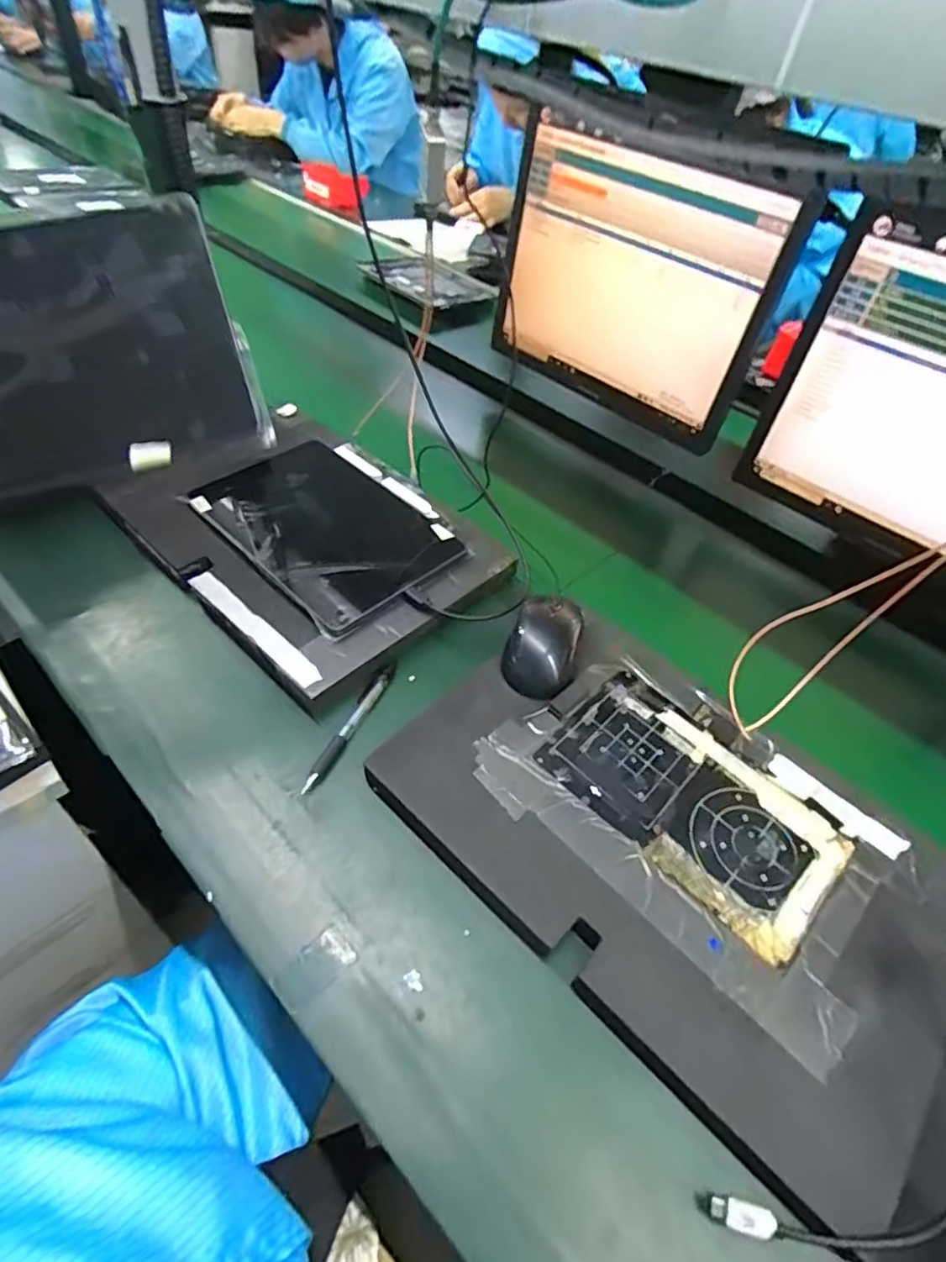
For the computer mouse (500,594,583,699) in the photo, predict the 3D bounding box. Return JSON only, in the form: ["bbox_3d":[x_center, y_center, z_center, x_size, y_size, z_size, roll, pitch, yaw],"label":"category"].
[{"bbox_3d":[0.063,0.010,0.538,0.059,0.029,0.098,17,48,9],"label":"computer mouse"}]

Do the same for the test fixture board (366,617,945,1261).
[{"bbox_3d":[0.148,0.156,0.448,0.388,0.032,0.257,37,54,25],"label":"test fixture board"}]

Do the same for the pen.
[{"bbox_3d":[-0.100,0.076,0.505,0.012,0.012,0.135,20,49,11],"label":"pen"}]

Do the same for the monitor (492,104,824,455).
[{"bbox_3d":[0.190,-0.426,0.764,0.365,0.279,0.049,37,53,24],"label":"monitor"}]

